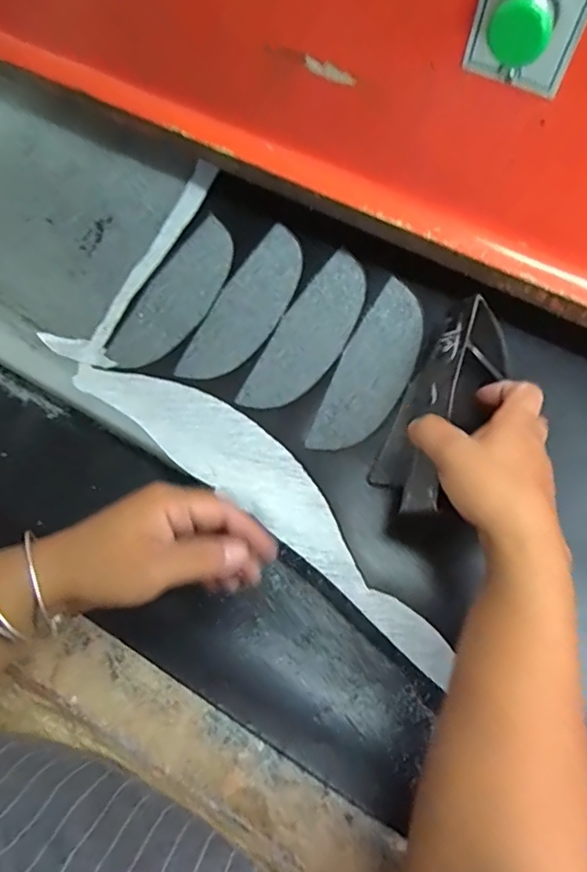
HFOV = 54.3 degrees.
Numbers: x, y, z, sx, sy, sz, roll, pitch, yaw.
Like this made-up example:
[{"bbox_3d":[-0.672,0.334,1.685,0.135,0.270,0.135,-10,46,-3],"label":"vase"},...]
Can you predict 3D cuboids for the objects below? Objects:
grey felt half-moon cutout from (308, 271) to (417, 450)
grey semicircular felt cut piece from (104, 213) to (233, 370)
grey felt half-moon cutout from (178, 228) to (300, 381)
[{"bbox_3d":[0.072,-0.060,0.505,0.058,0.005,0.176,25,71,6],"label":"grey felt half-moon cutout"},{"bbox_3d":[-0.107,-0.129,0.531,0.061,0.005,0.171,29,73,9],"label":"grey semicircular felt cut piece"},{"bbox_3d":[-0.040,-0.119,0.527,0.059,0.005,0.172,25,74,9],"label":"grey felt half-moon cutout"}]

